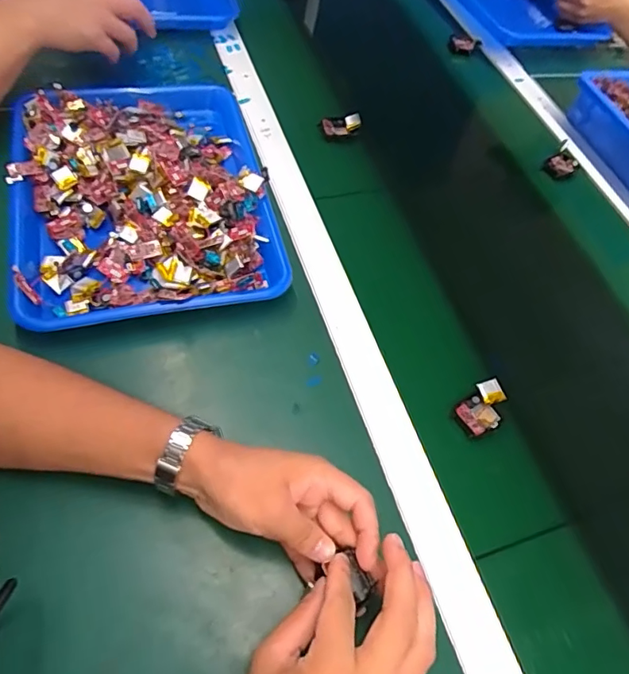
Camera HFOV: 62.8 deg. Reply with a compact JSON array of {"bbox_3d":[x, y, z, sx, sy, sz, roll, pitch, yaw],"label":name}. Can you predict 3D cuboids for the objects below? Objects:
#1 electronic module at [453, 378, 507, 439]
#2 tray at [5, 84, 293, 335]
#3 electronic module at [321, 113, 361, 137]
[{"bbox_3d":[0.157,0.065,0.476,0.035,0.011,0.057,42,61,17],"label":"electronic module"},{"bbox_3d":[-0.179,-0.153,0.545,0.258,0.060,0.326,-8,60,-15],"label":"tray"},{"bbox_3d":[0.036,-0.278,0.676,0.057,0.019,0.026,-11,60,-16],"label":"electronic module"}]

